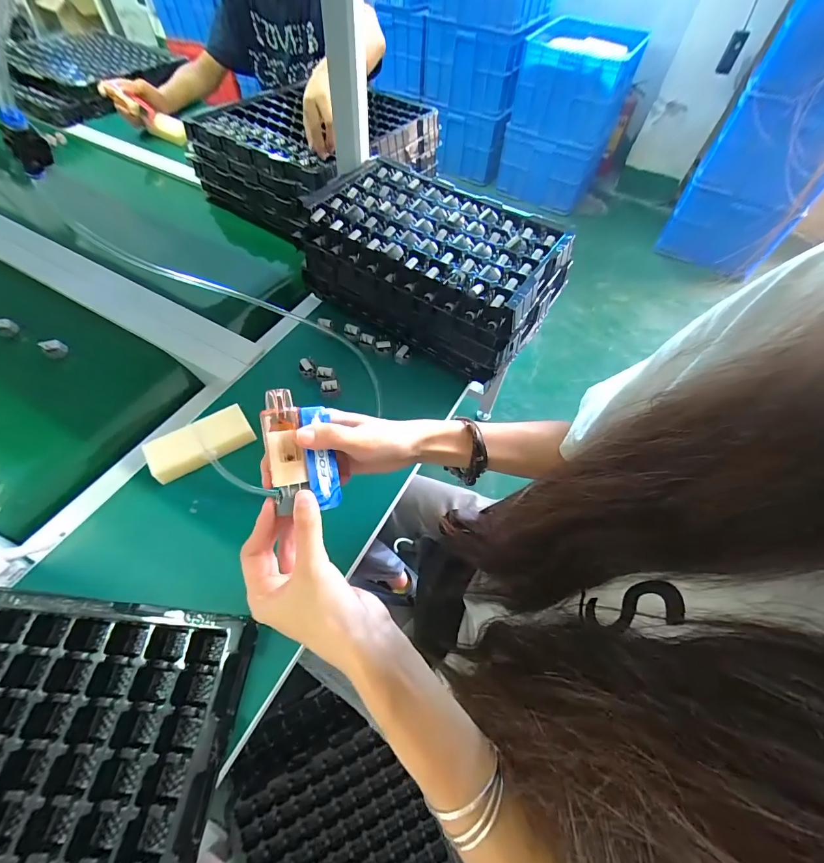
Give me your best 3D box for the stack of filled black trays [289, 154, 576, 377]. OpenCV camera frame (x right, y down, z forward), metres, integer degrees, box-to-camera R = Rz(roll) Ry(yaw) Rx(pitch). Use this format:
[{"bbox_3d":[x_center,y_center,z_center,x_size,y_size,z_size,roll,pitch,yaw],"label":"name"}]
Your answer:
[{"bbox_3d":[0.026,-0.250,0.594,0.360,0.151,0.190,30,62,15],"label":"stack of filled black trays"}]

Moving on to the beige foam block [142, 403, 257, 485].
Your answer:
[{"bbox_3d":[-0.267,0.014,0.487,0.122,0.033,0.051,-33,65,-21],"label":"beige foam block"}]

